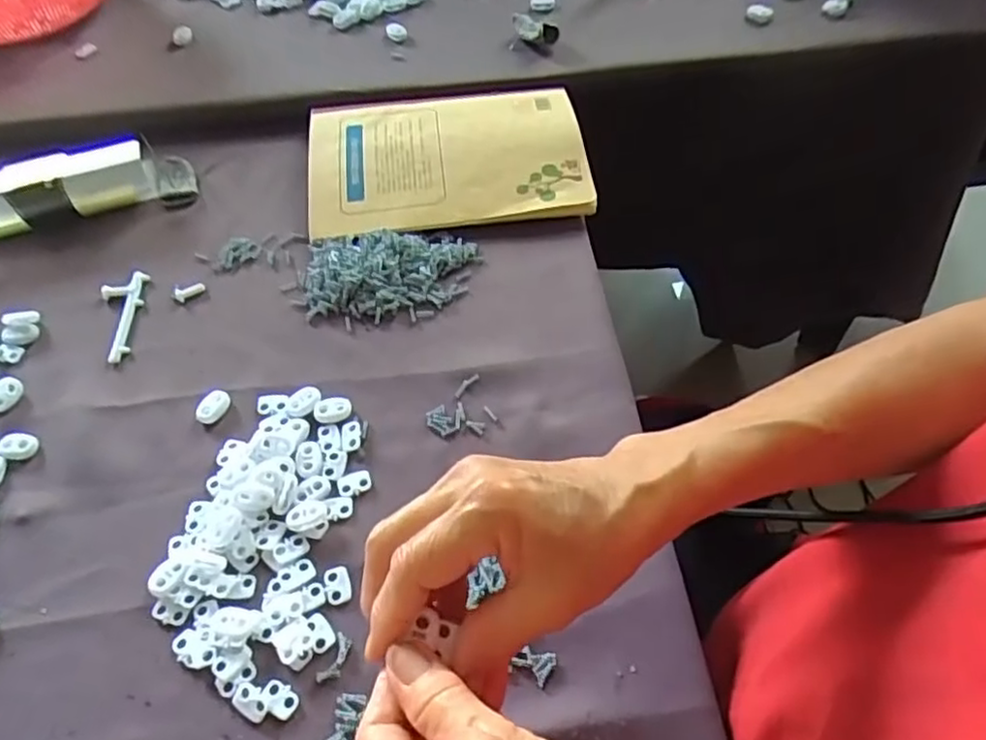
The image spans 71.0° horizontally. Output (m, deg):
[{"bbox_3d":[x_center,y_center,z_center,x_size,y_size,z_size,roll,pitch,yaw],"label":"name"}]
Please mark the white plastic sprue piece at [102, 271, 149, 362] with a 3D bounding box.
[{"bbox_3d":[-0.253,-0.036,0.463,0.028,0.006,0.072,-5,56,0],"label":"white plastic sprue piece"}]

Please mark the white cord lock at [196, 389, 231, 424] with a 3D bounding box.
[{"bbox_3d":[-0.169,0.022,0.417,0.014,0.007,0.022,35,65,23],"label":"white cord lock"}]

